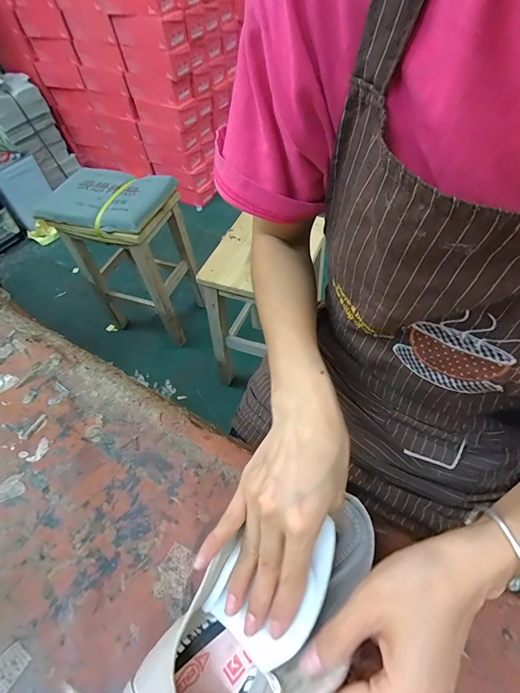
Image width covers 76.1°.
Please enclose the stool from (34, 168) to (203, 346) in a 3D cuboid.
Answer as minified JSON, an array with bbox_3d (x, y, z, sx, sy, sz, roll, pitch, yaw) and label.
[{"bbox_3d":[-0.435,-0.294,1.183,0.351,0.566,0.250,19,58,16],"label":"stool"}]

